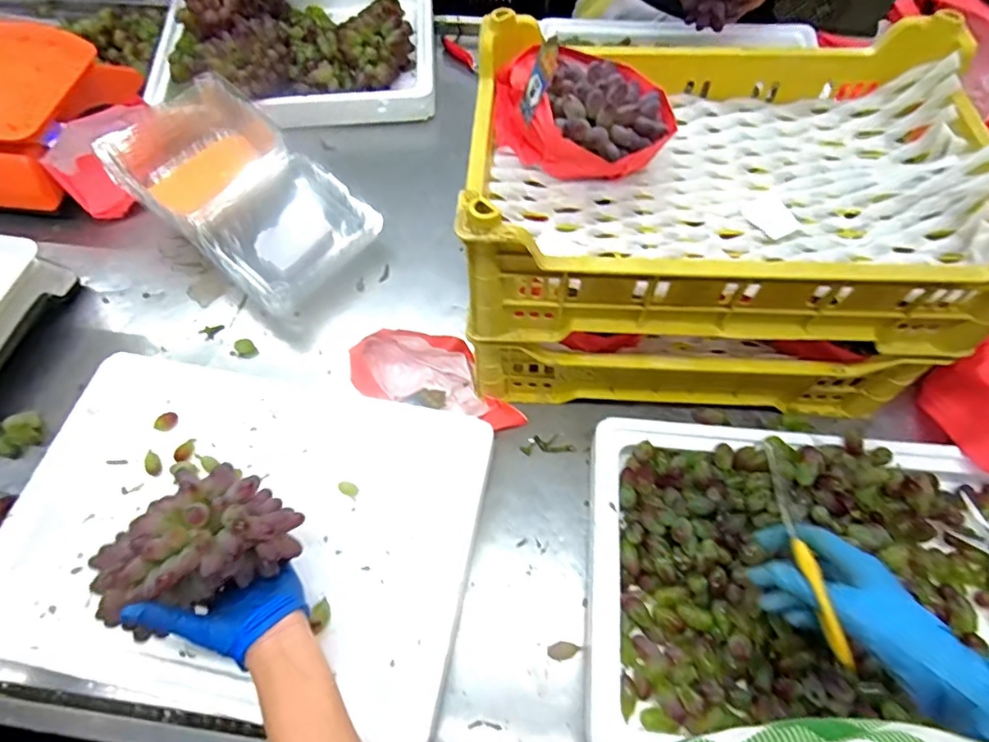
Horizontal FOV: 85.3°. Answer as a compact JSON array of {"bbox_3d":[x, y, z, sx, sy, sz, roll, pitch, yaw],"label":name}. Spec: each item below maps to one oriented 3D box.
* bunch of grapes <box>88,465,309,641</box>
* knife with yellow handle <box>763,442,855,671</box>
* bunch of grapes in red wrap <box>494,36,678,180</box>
[{"bbox_3d":[-0.243,0.139,0.424,0.145,0.068,0.091,-33,66,-16],"label":"bunch of grapes"},{"bbox_3d":[0.228,0.131,0.398,0.009,0.021,0.158,-5,60,-2],"label":"knife with yellow handle"},{"bbox_3d":[0.079,-0.263,0.526,0.186,0.098,0.107,33,67,17],"label":"bunch of grapes in red wrap"}]

